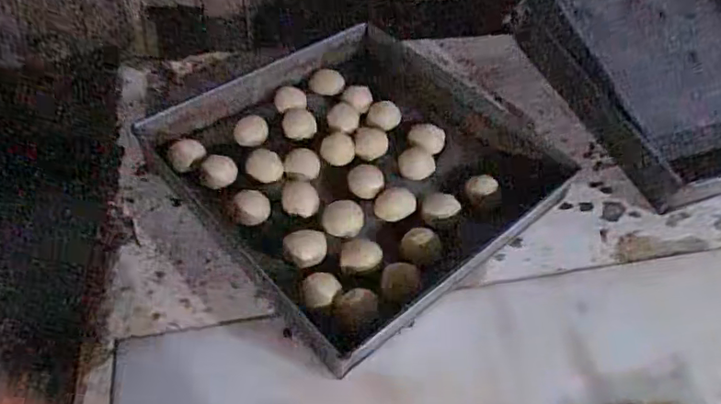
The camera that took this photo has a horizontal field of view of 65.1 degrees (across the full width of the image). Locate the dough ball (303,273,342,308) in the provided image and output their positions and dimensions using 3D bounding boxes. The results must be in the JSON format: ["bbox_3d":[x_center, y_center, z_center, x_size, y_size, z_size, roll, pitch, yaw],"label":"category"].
[{"bbox_3d":[-0.043,0.100,0.617,0.036,0.026,0.038,1,49,-1],"label":"dough ball"}]

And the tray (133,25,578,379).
[{"bbox_3d":[0.003,-0.055,0.745,0.427,0.060,0.427,-33,57,-27],"label":"tray"}]

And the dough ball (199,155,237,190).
[{"bbox_3d":[-0.181,-0.040,0.718,0.043,0.029,0.034,-32,57,-26],"label":"dough ball"}]

